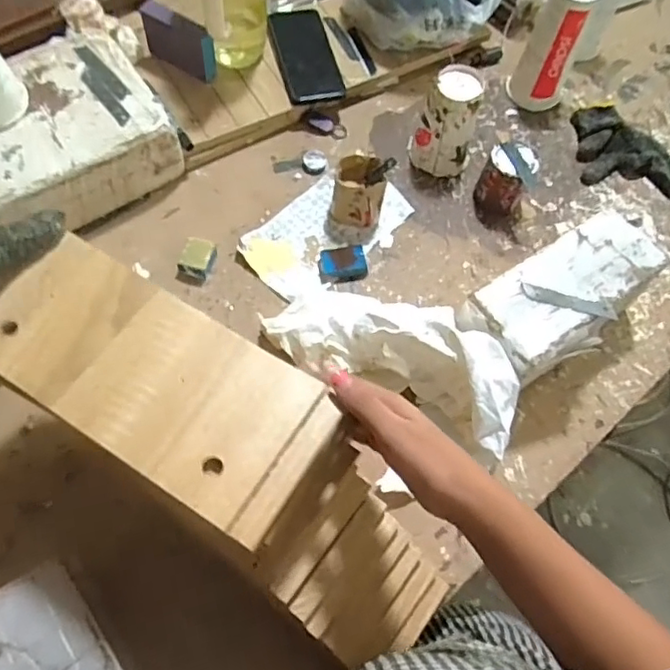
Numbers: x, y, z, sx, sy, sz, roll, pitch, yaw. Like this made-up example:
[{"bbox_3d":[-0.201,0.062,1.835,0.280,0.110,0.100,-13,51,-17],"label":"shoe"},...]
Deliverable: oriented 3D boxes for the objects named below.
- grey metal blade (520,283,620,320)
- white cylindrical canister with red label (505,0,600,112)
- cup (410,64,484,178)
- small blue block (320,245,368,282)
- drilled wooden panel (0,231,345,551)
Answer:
[{"bbox_3d":[0.243,-0.035,0.610,0.098,0.006,0.022,13,64,-1],"label":"grey metal blade"},{"bbox_3d":[0.317,-0.415,0.842,0.083,0.175,0.069,24,64,4],"label":"white cylindrical canister with red label"},{"bbox_3d":[0.149,-0.282,0.783,0.072,0.129,0.068,3,65,-6],"label":"cup"},{"bbox_3d":[0.011,-0.089,0.727,0.055,0.022,0.035,-6,66,-11],"label":"small blue block"},{"bbox_3d":[-0.133,0.027,0.427,0.266,0.011,0.119,31,63,11],"label":"drilled wooden panel"}]

